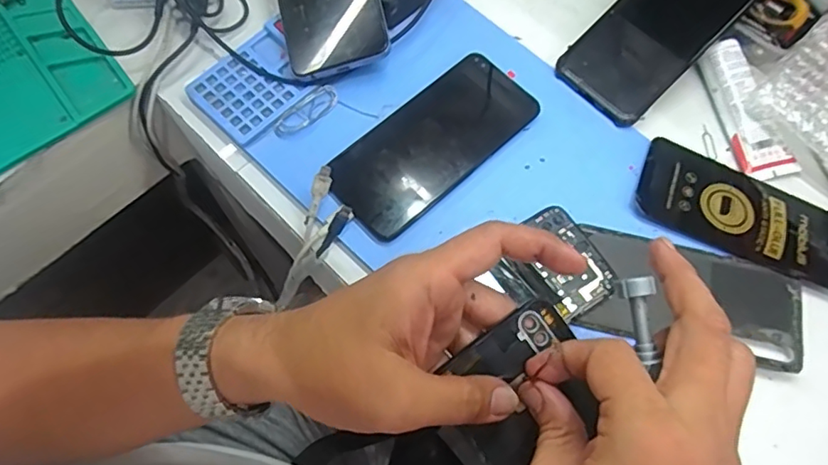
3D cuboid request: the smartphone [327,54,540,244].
[{"bbox_3d":[0.014,-0.067,0.406,0.159,0.010,0.073,-42,78,-13],"label":"smartphone"}]

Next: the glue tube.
[{"bbox_3d":[0.255,-0.094,0.430,0.038,0.025,0.110,-18,70,-8],"label":"glue tube"}]

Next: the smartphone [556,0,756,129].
[{"bbox_3d":[0.192,-0.162,0.434,0.161,0.010,0.076,-44,75,0],"label":"smartphone"}]

